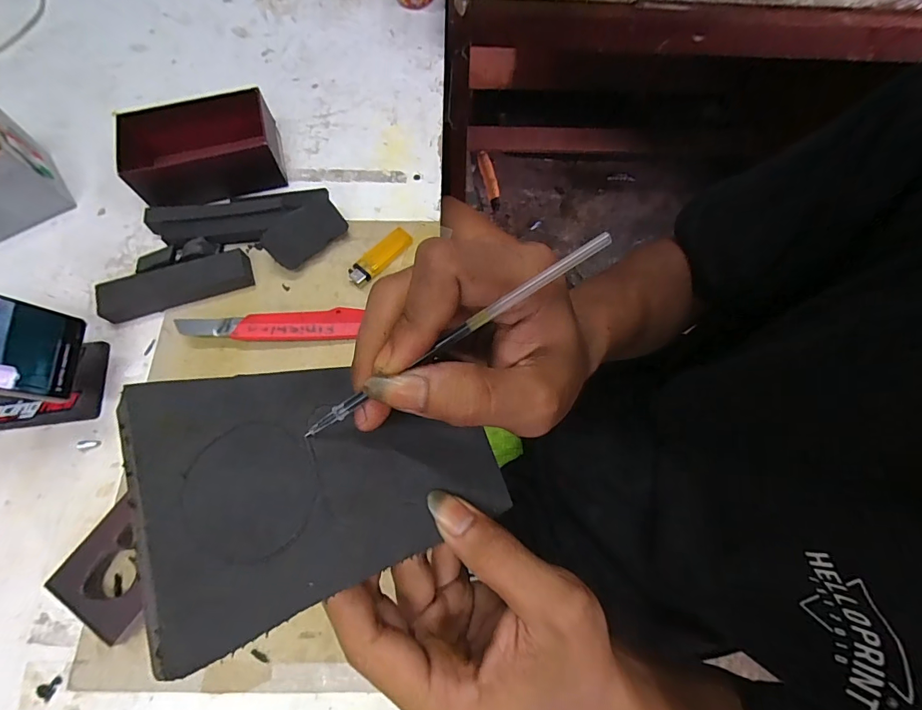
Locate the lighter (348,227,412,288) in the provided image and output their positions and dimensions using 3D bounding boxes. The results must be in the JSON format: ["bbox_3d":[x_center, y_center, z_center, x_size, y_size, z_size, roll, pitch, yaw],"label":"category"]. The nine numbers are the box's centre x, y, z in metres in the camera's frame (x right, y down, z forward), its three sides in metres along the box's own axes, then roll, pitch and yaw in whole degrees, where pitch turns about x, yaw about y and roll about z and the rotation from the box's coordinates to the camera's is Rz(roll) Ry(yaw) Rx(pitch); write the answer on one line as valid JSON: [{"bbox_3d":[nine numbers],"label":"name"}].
[{"bbox_3d":[-0.088,-0.105,0.466,0.025,0.015,0.080,40,73,13],"label":"lighter"}]

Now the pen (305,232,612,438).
[{"bbox_3d":[-0.002,-0.006,0.152,0.126,0.004,0.005,-33,73,3],"label":"pen"}]

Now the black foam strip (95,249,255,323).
[{"bbox_3d":[-0.299,-0.076,0.449,0.151,0.021,0.041,-16,70,-8],"label":"black foam strip"}]

